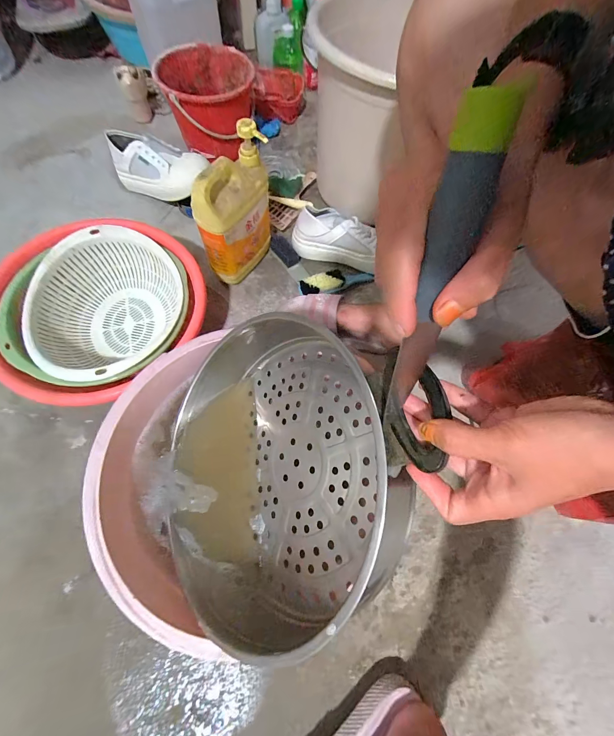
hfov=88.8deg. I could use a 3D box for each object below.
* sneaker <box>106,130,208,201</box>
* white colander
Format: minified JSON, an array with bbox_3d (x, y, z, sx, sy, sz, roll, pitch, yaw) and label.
[{"bbox_3d":[-0.315,-0.420,0.672,0.211,0.091,0.079,26,69,8],"label":"sneaker"},{"bbox_3d":[-0.324,-0.088,0.531,0.221,0.113,0.256,-3,68,-4],"label":"white colander"}]

